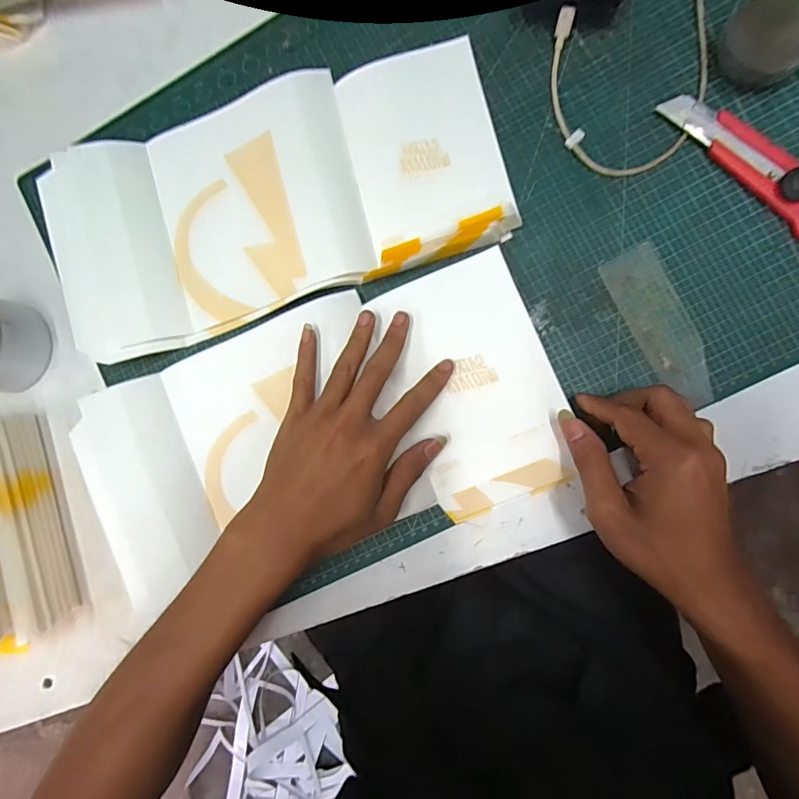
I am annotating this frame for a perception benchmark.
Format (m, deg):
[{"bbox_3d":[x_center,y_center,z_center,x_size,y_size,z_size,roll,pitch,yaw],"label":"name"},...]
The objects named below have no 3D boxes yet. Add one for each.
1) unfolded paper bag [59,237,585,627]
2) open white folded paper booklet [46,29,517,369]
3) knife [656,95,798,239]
[{"bbox_3d":[-0.061,0.019,0.326,0.347,0.028,0.184,-12,84,4],"label":"unfolded paper bag"},{"bbox_3d":[-0.103,-0.163,0.345,0.358,0.022,0.178,-16,86,7],"label":"open white folded paper booklet"},{"bbox_3d":[0.255,-0.158,0.301,0.027,0.018,0.164,-45,82,4],"label":"knife"}]

